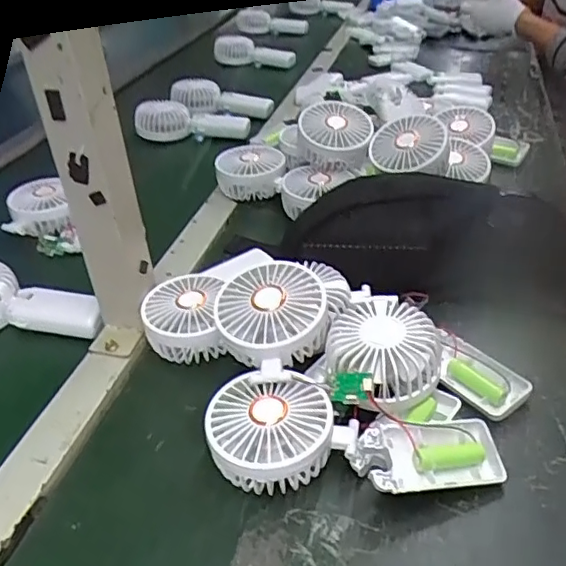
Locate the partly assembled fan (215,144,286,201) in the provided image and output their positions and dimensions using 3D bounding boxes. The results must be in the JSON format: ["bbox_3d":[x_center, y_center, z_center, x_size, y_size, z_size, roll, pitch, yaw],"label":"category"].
[{"bbox_3d":[-0.040,-0.141,0.744,0.086,0.051,0.083,-3,36,2],"label":"partly assembled fan"}]

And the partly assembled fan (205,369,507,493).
[{"bbox_3d":[0.048,0.110,0.406,0.201,0.046,0.082,2,36,9],"label":"partly assembled fan"}]

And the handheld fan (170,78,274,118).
[{"bbox_3d":[-0.097,-0.316,0.996,0.177,0.064,0.048,9,38,18],"label":"handheld fan"}]

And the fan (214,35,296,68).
[{"bbox_3d":[-0.066,-0.502,1.258,0.210,0.061,0.045,16,40,26],"label":"fan"}]

